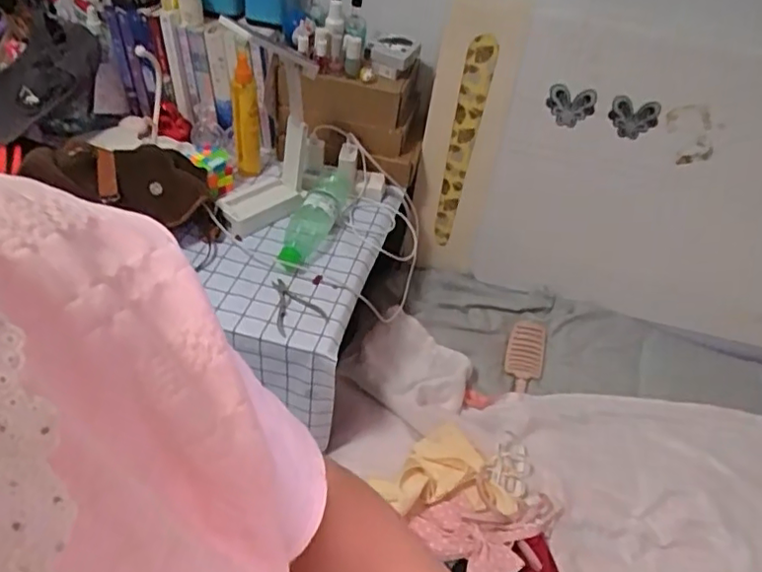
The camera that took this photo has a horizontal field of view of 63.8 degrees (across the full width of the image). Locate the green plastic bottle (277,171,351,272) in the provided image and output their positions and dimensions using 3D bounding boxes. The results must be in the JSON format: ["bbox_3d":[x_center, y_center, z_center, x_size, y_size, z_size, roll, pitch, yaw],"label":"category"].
[{"bbox_3d":[-0.114,-0.118,1.020,0.071,0.058,0.239,16,44,9],"label":"green plastic bottle"}]

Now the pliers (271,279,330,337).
[{"bbox_3d":[-0.131,0.027,0.893,0.078,0.016,0.098,-20,48,-26],"label":"pliers"}]

